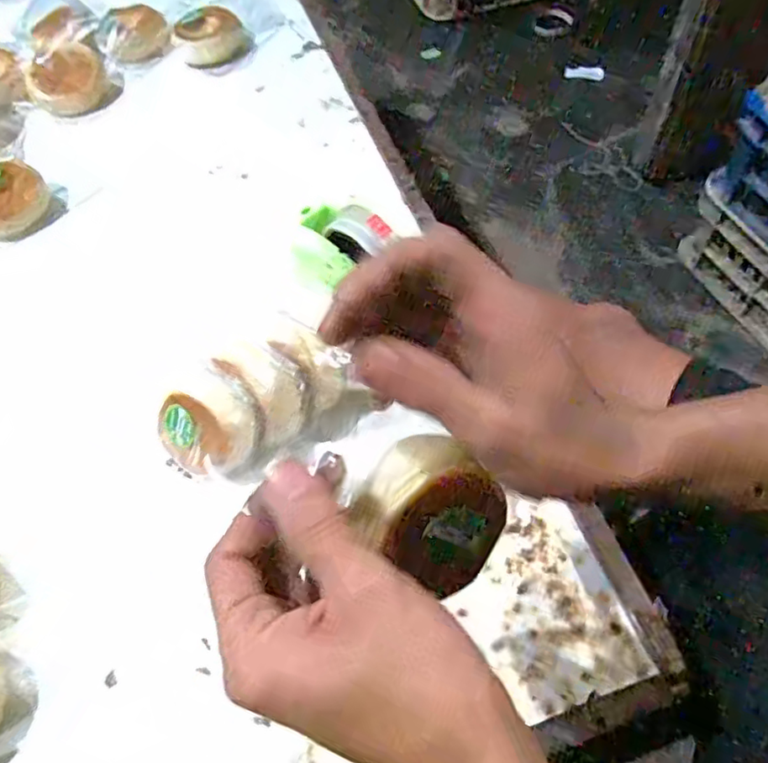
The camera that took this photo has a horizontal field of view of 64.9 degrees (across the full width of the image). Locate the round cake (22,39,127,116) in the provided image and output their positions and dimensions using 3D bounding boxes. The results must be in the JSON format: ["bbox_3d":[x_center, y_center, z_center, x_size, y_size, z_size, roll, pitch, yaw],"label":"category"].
[{"bbox_3d":[-0.408,-0.393,0.777,0.103,0.046,0.097,25,63,18],"label":"round cake"}]

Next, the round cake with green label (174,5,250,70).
[{"bbox_3d":[-0.230,-0.466,0.818,0.090,0.040,0.082,-2,58,3],"label":"round cake with green label"}]

